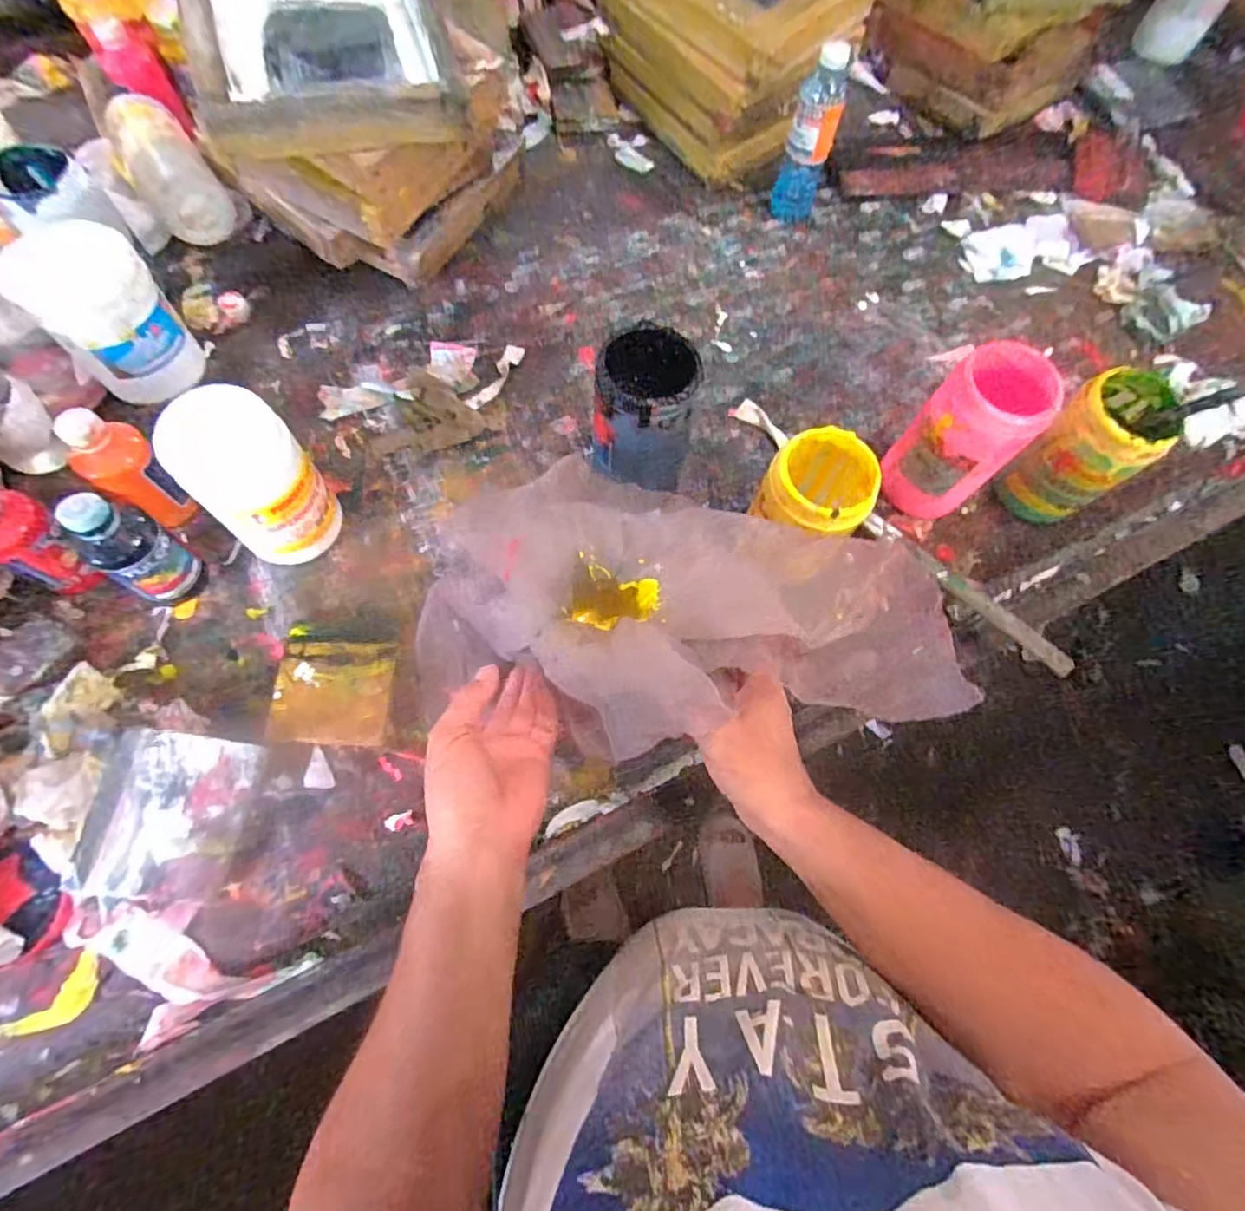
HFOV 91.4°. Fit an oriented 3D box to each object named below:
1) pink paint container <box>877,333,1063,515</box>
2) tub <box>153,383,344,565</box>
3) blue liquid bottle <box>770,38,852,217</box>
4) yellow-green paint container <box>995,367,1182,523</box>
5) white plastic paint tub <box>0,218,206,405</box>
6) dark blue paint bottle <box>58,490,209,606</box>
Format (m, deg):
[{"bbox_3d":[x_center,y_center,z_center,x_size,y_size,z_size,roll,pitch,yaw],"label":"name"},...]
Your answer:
[{"bbox_3d":[0.341,-0.167,0.611,0.093,0.173,0.097,44,73,13],"label":"pink paint container"},{"bbox_3d":[-0.320,-0.105,0.546,0.081,0.168,0.095,41,72,12],"label":"tub"},{"bbox_3d":[0.240,-0.591,0.772,0.059,0.178,0.055,15,69,3],"label":"blue liquid bottle"},{"bbox_3d":[0.467,-0.153,0.621,0.092,0.148,0.090,-36,75,-15],"label":"yellow-green paint container"},{"bbox_3d":[-0.530,-0.301,0.632,0.114,0.139,0.132,-40,76,-16],"label":"white plastic paint tub"},{"bbox_3d":[-0.434,-0.051,0.536,0.065,0.128,0.058,29,70,8],"label":"dark blue paint bottle"}]

